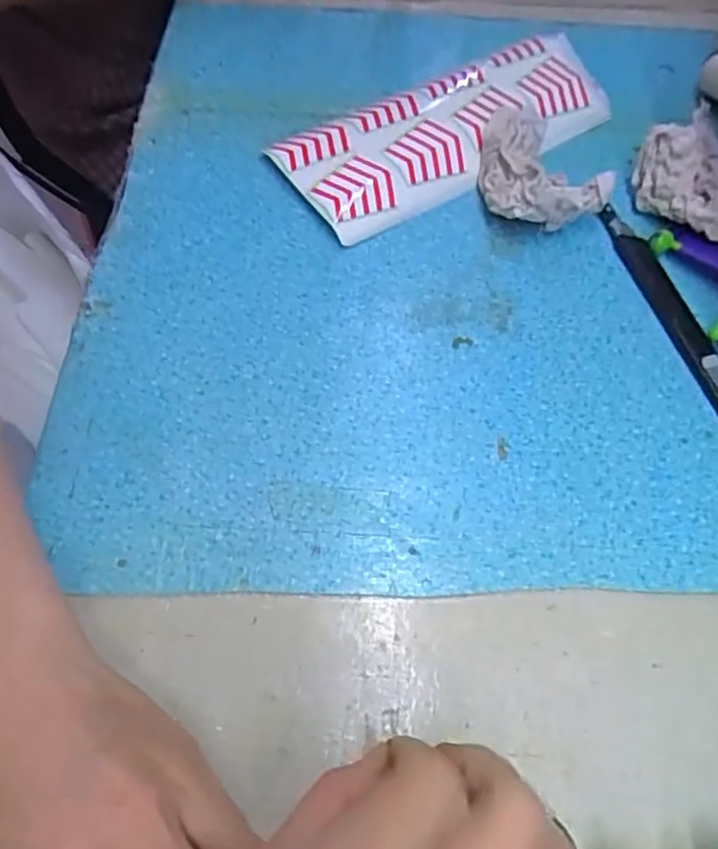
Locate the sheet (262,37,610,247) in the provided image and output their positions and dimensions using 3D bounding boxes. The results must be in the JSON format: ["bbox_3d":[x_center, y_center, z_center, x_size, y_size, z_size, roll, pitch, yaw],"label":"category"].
[{"bbox_3d":[0.060,-0.192,0.416,0.217,0.021,0.085,-30,67,-16],"label":"sheet"}]

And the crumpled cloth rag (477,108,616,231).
[{"bbox_3d":[0.112,-0.157,0.395,0.073,0.036,0.092,6,62,1],"label":"crumpled cloth rag"}]

